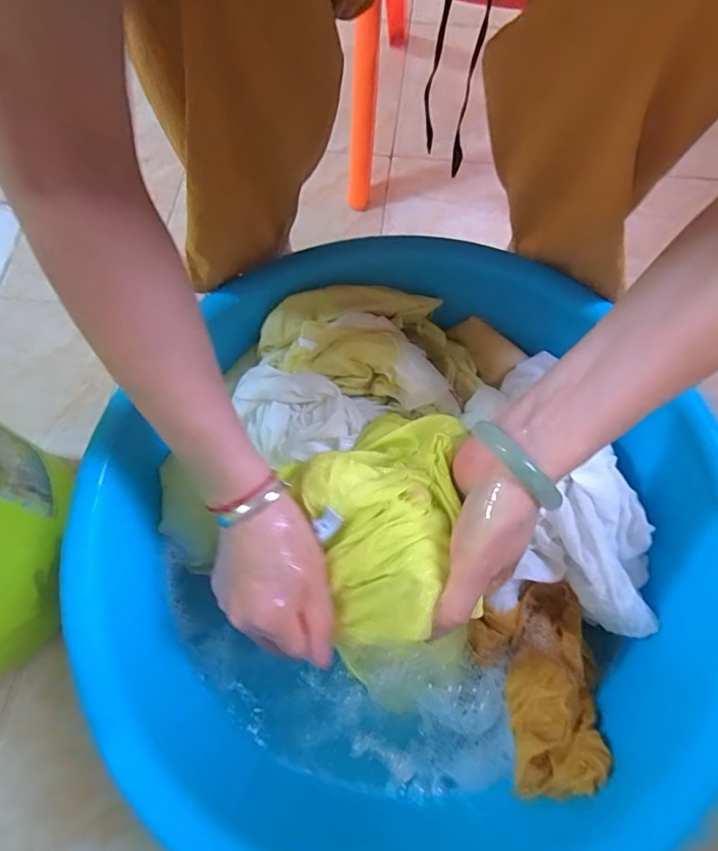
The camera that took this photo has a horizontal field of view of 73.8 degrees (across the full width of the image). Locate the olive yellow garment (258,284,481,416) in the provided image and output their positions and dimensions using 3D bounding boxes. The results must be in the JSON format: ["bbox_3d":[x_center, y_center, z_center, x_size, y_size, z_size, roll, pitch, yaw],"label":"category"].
[{"bbox_3d":[0.016,-0.079,0.447,0.198,0.073,0.119,18,71,8],"label":"olive yellow garment"}]

